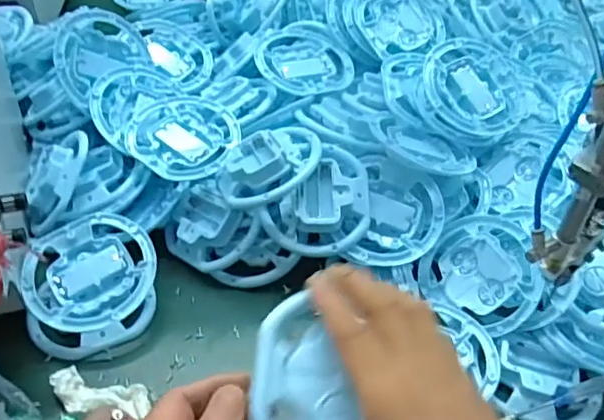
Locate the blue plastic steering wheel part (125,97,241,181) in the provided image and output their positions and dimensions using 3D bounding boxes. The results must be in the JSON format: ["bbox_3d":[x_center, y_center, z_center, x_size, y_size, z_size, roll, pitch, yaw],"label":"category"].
[{"bbox_3d":[-0.114,-0.066,0.564,0.102,0.032,0.106,-6,45,-10],"label":"blue plastic steering wheel part"}]

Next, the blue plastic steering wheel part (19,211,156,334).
[{"bbox_3d":[-0.177,0.052,0.493,0.100,0.023,0.098,-15,63,-16],"label":"blue plastic steering wheel part"}]

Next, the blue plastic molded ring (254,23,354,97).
[{"bbox_3d":[0.002,-0.163,0.626,0.101,0.026,0.098,2,44,-1],"label":"blue plastic molded ring"}]

